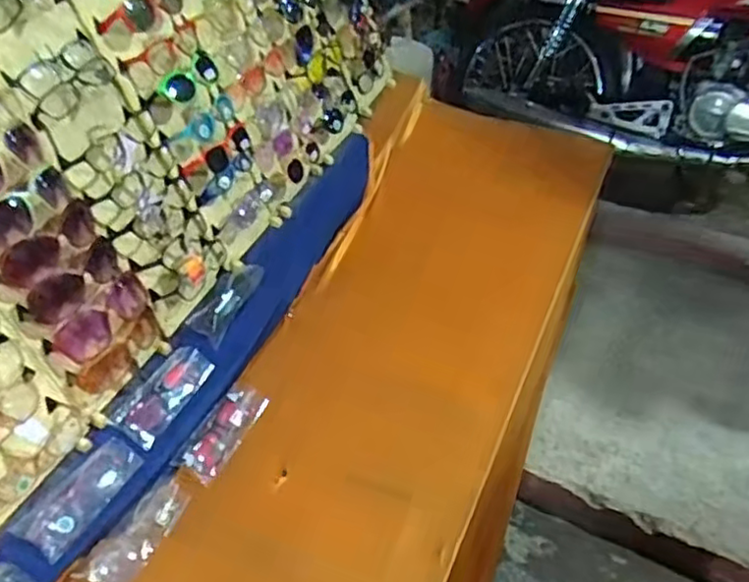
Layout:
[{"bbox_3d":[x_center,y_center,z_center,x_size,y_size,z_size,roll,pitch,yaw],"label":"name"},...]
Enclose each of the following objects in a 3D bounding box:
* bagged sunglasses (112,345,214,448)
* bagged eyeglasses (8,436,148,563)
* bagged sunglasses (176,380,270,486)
[{"bbox_3d":[-0.290,0.141,0.925,0.061,0.022,0.155,37,51,-3],"label":"bagged sunglasses"},{"bbox_3d":[-0.361,0.248,0.816,0.065,0.018,0.150,42,53,-4],"label":"bagged eyeglasses"},{"bbox_3d":[-0.211,0.195,0.931,0.060,0.028,0.150,38,50,-3],"label":"bagged sunglasses"}]

